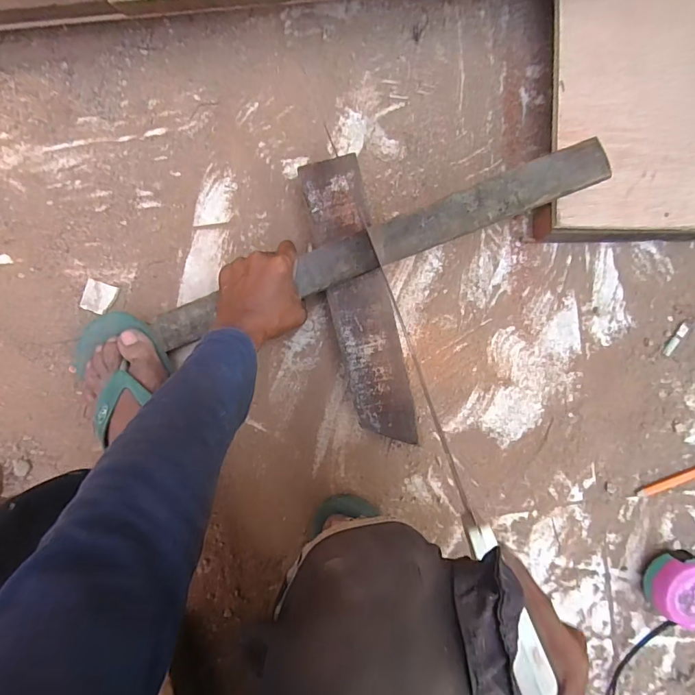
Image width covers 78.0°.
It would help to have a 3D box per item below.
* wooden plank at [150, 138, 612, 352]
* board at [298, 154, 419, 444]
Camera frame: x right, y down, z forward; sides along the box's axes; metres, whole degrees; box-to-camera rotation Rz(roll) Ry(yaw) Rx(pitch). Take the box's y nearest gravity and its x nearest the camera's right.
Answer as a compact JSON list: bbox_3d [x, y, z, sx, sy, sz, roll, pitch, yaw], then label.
[{"bbox_3d":[0.016,-0.099,0.449,0.486,0.009,0.042,-20,92,9],"label":"wooden plank"},{"bbox_3d":[0.015,-0.051,0.483,0.068,0.009,0.321,-14,91,-1],"label":"board"}]

